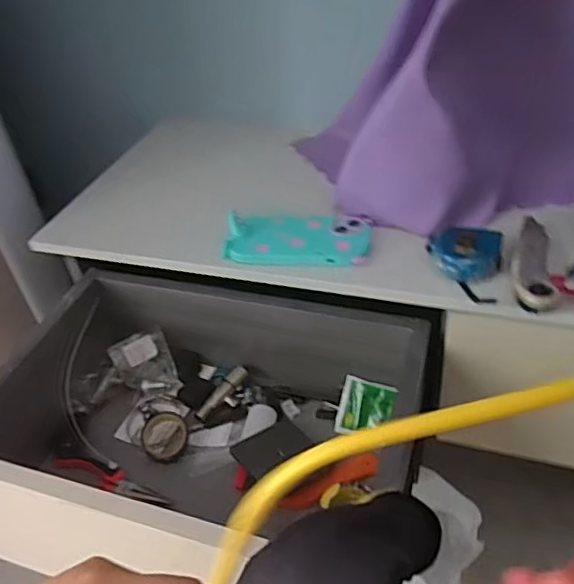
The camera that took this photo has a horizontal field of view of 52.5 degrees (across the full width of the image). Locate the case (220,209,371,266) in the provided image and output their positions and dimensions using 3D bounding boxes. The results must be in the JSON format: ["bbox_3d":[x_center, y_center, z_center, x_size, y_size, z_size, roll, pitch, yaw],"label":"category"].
[{"bbox_3d":[0.014,-0.063,0.661,0.158,0.021,0.083,4,49,10],"label":"case"}]

